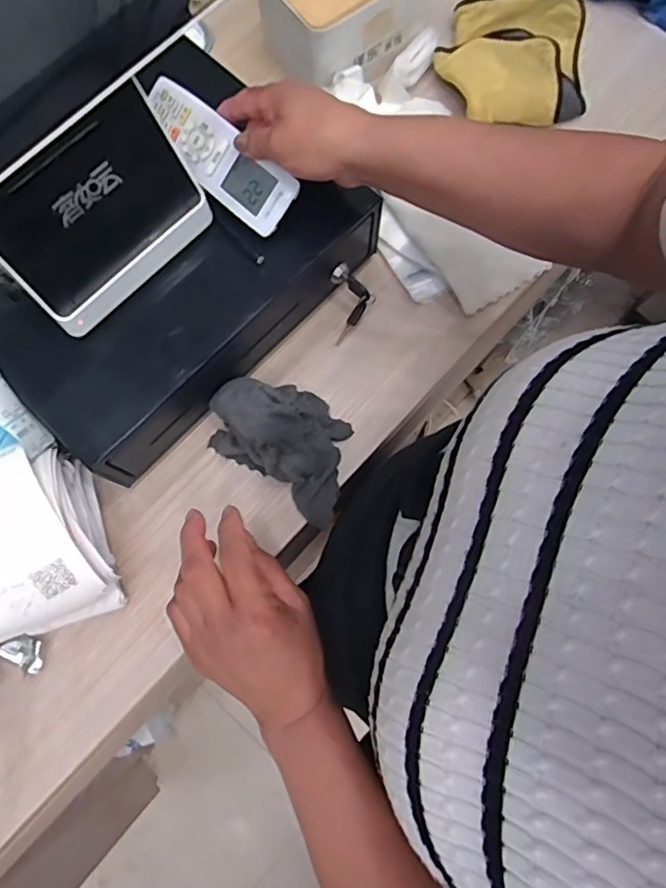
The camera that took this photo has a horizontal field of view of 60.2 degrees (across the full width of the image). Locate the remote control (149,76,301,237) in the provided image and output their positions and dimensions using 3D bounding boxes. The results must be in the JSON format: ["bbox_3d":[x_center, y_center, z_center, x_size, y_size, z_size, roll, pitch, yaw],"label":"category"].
[{"bbox_3d":[-0.094,-0.241,0.479,0.156,0.020,0.052,47,111,6],"label":"remote control"}]

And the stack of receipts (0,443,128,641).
[{"bbox_3d":[-0.242,0.083,0.467,0.097,0.124,0.130,-23,78,-5],"label":"stack of receipts"}]

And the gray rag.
[{"bbox_3d":[-0.039,-0.009,0.511,0.138,0.076,0.094,36,79,8],"label":"gray rag"}]

